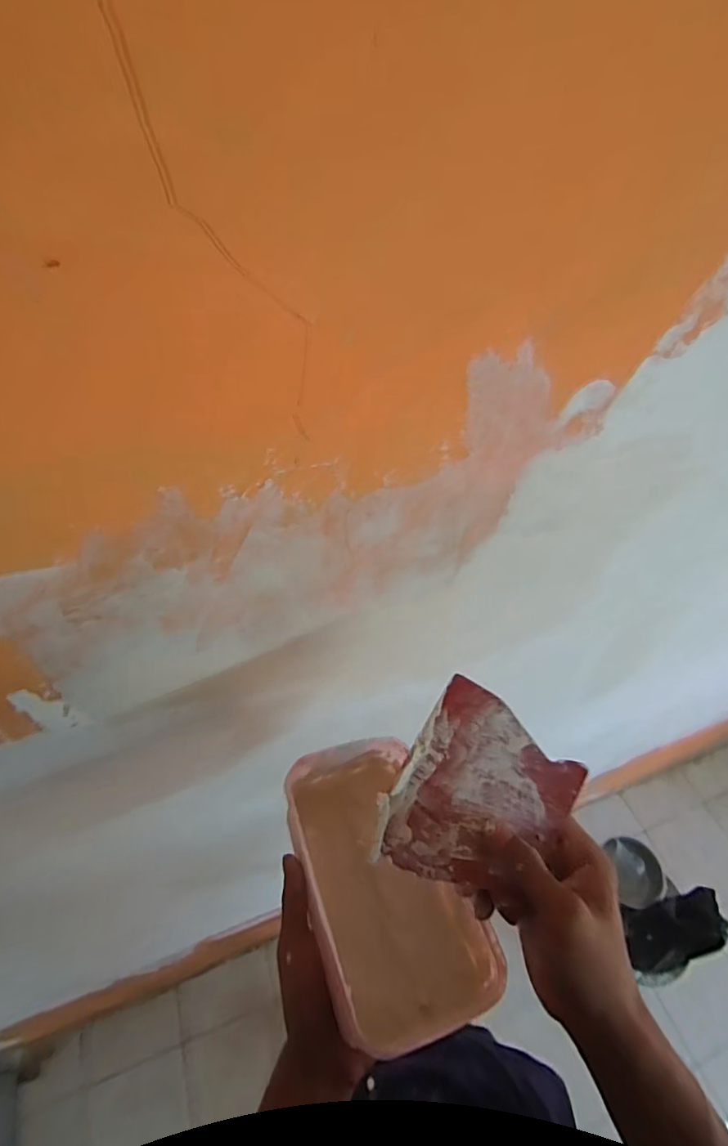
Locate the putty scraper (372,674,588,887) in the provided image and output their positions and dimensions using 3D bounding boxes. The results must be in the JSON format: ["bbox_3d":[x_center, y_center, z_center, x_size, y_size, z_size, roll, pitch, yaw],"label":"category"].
[{"bbox_3d":[0.074,0.148,0.329,0.103,0.007,0.120,35,76,9],"label":"putty scraper"}]

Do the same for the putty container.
[{"bbox_3d":[0.015,0.227,0.377,0.107,0.059,0.188,-20,54,-17],"label":"putty container"}]

